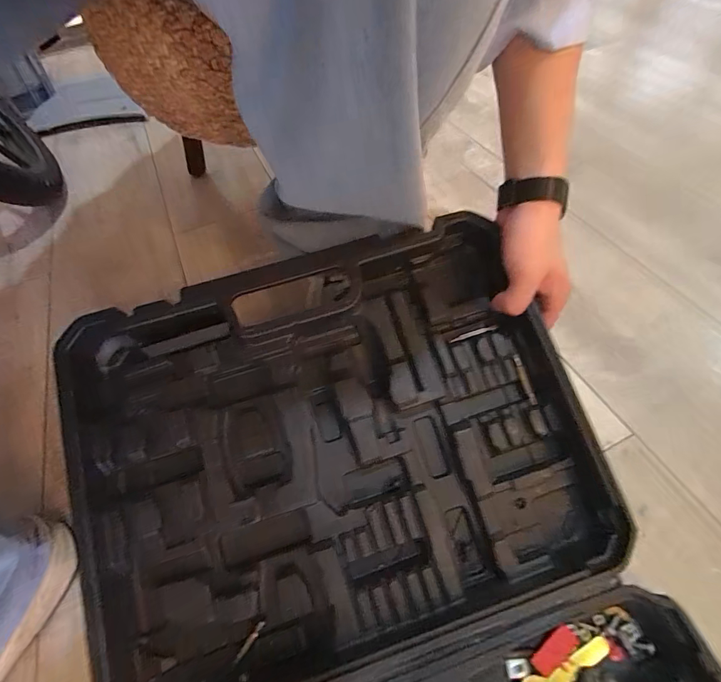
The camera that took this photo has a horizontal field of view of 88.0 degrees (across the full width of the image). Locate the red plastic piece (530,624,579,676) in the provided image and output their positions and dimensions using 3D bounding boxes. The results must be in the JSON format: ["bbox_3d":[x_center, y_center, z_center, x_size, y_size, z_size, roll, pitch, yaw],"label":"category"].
[{"bbox_3d":[0.153,0.243,0.294,0.040,0.006,0.017,-32,59,-16],"label":"red plastic piece"}]

